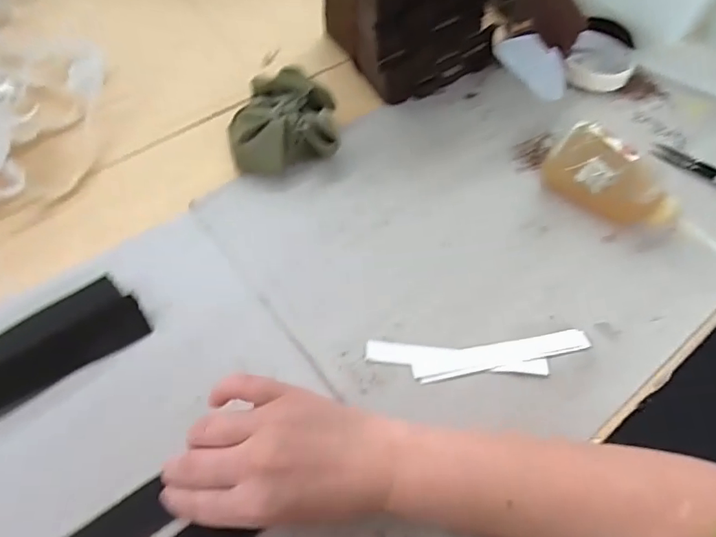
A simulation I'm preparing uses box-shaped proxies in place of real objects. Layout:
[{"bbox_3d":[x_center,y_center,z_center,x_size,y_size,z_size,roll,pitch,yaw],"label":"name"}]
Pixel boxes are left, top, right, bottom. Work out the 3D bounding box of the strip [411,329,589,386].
[{"bbox_3d":[0.114,0.067,0.408,0.144,0.008,0.021,-10,56,-6],"label":"strip"}]

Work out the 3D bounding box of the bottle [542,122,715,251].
[{"bbox_3d":[0.253,-0.062,0.468,0.172,0.068,0.045,34,63,15],"label":"bottle"}]

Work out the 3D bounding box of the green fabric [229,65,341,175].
[{"bbox_3d":[-0.071,-0.136,0.488,0.103,0.056,0.087,-6,60,-7],"label":"green fabric"}]

